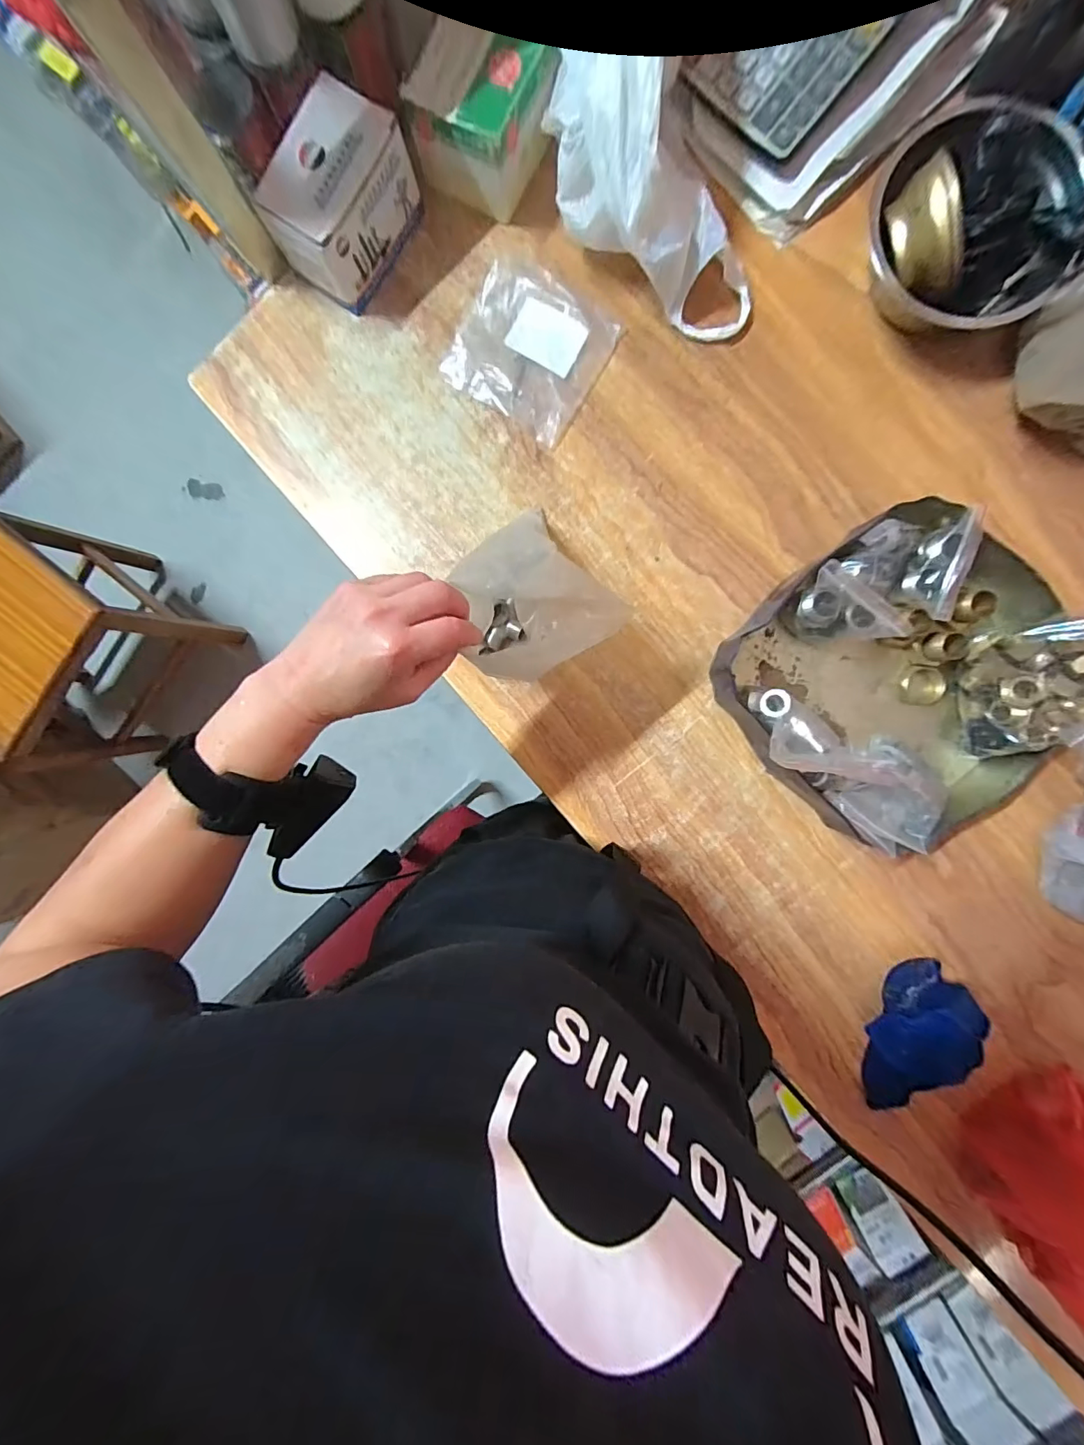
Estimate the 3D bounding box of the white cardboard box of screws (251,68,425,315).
[{"bbox_3d":[-0.185,-0.479,0.454,0.082,0.074,0.131,37,95,1],"label":"white cardboard box of screws"}]

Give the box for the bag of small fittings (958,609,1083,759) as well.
[{"bbox_3d":[0.434,-0.033,0.409,0.100,0.121,0.112,-14,92,5],"label":"bag of small fittings"}]

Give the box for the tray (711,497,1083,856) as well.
[{"bbox_3d":[0.340,-0.027,0.437,0.288,0.081,0.258,44,95,1],"label":"tray"}]

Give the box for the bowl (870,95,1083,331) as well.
[{"bbox_3d":[0.360,-0.413,0.413,0.164,0.089,0.125,26,95,2],"label":"bowl"}]

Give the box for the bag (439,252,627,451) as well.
[{"bbox_3d":[-0.013,-0.363,0.479,0.140,0.008,0.128,33,97,1],"label":"bag"}]

